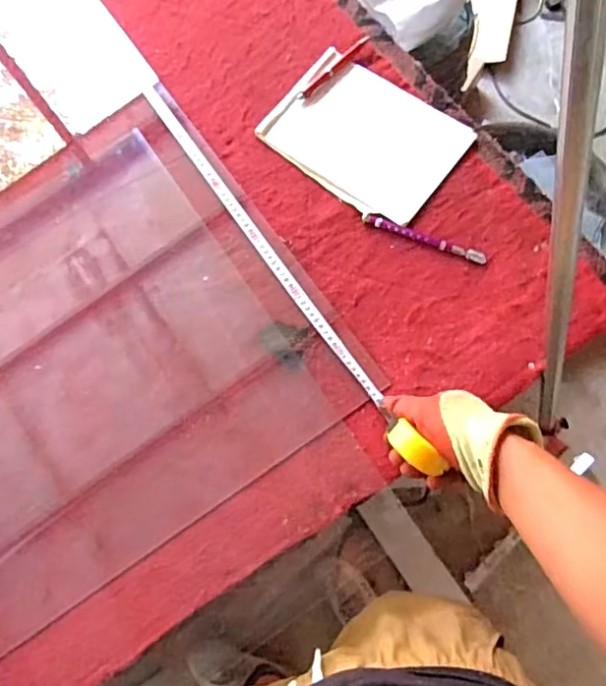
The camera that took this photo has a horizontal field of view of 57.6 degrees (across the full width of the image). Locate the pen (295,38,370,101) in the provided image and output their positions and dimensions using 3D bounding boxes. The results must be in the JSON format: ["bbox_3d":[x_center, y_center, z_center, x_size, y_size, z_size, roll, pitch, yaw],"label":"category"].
[{"bbox_3d":[0.046,-0.401,0.803,0.142,0.007,0.014,-44,77,-10],"label":"pen"}]

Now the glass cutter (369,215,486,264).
[{"bbox_3d":[0.161,-0.137,0.722,0.157,0.013,0.013,23,77,10],"label":"glass cutter"}]

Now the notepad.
[{"bbox_3d":[0.086,-0.294,0.774,0.257,0.018,0.188,39,80,13],"label":"notepad"}]

